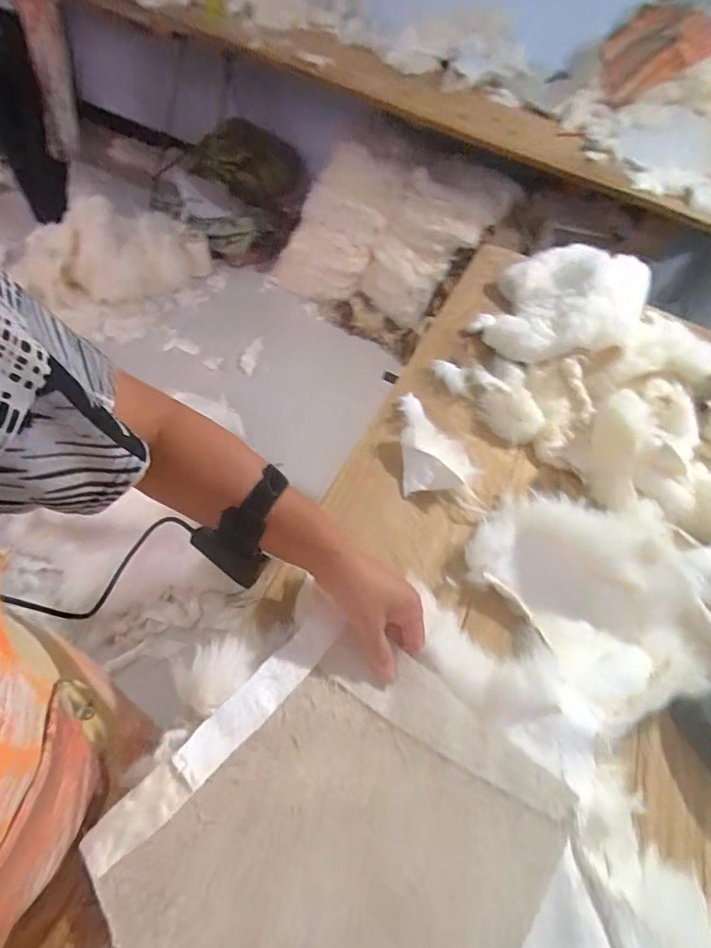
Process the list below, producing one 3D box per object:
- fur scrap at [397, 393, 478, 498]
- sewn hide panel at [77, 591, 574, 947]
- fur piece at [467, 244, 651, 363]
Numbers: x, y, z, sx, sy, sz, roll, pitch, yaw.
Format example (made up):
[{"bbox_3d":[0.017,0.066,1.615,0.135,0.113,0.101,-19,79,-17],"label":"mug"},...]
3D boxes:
[{"bbox_3d":[0.095,-0.043,0.590,0.082,0.033,0.138,3,53,-12],"label":"fur scrap"},{"bbox_3d":[-0.075,0.333,0.279,0.264,0.036,0.497,33,56,20],"label":"sewn hide panel"},{"bbox_3d":[0.331,-0.277,0.749,0.225,0.095,0.254,33,53,11],"label":"fur piece"}]

